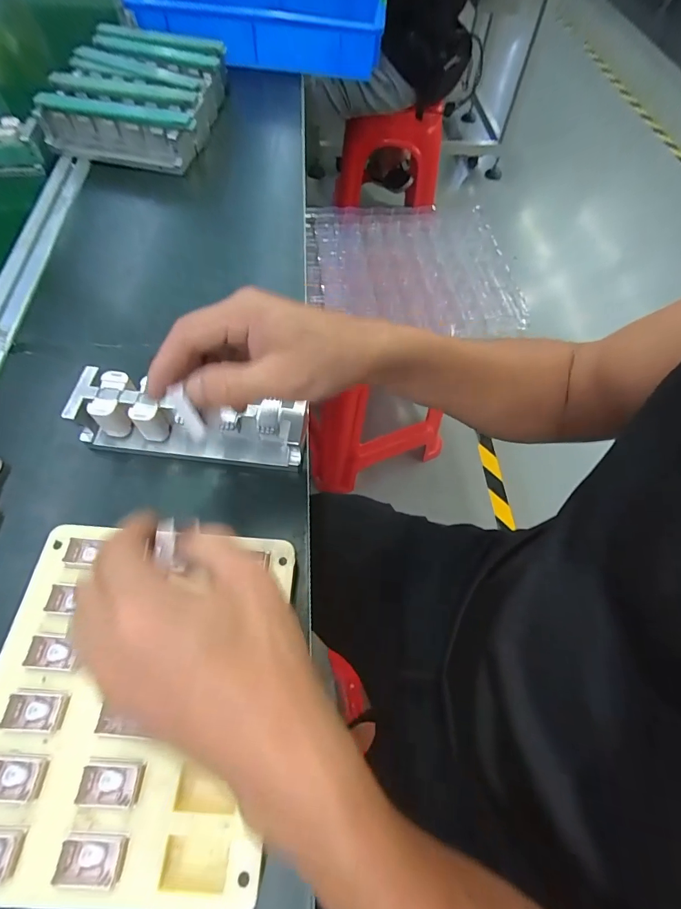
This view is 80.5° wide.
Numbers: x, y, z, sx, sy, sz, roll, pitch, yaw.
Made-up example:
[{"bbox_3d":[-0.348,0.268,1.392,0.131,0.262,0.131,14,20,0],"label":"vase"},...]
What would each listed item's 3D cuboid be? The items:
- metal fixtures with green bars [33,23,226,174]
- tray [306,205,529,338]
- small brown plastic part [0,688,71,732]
[{"bbox_3d":[-0.290,-0.536,0.606,0.200,0.068,0.287,7,61,1],"label":"metal fixtures with green bars"},{"bbox_3d":[0.135,-0.357,0.780,0.386,0.038,0.369,-1,62,-4],"label":"tray"},{"bbox_3d":[-0.185,0.155,0.245,0.031,0.012,0.021,6,61,1],"label":"small brown plastic part"}]

